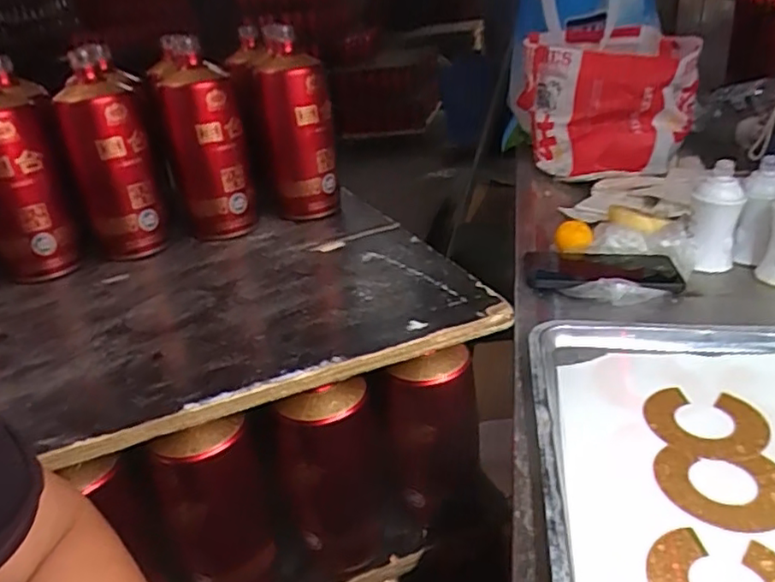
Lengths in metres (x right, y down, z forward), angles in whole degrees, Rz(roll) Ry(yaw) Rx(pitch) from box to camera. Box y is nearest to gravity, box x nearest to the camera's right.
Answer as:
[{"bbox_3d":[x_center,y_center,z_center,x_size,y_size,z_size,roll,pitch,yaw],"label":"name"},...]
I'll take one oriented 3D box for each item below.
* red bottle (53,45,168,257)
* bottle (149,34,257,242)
[{"bbox_3d":[-0.293,-0.140,0.650,0.082,0.194,0.090,-14,28,-16],"label":"red bottle"},{"bbox_3d":[-0.203,-0.167,0.687,0.082,0.193,0.089,-13,27,-14],"label":"bottle"}]

